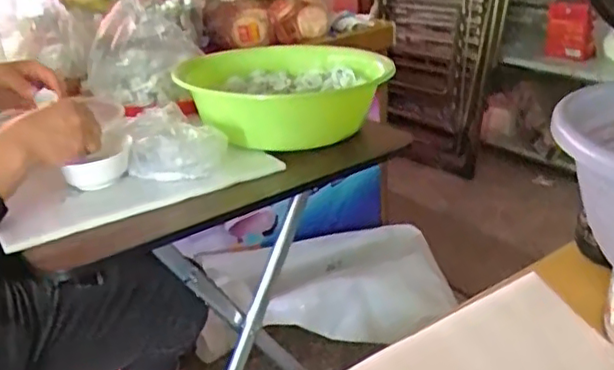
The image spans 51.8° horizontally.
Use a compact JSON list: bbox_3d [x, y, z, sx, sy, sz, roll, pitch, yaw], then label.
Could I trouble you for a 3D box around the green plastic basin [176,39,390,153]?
[{"bbox_3d":[-0.049,-0.150,1.037,0.313,0.105,0.317,-13,26,-18],"label":"green plastic basin"}]

